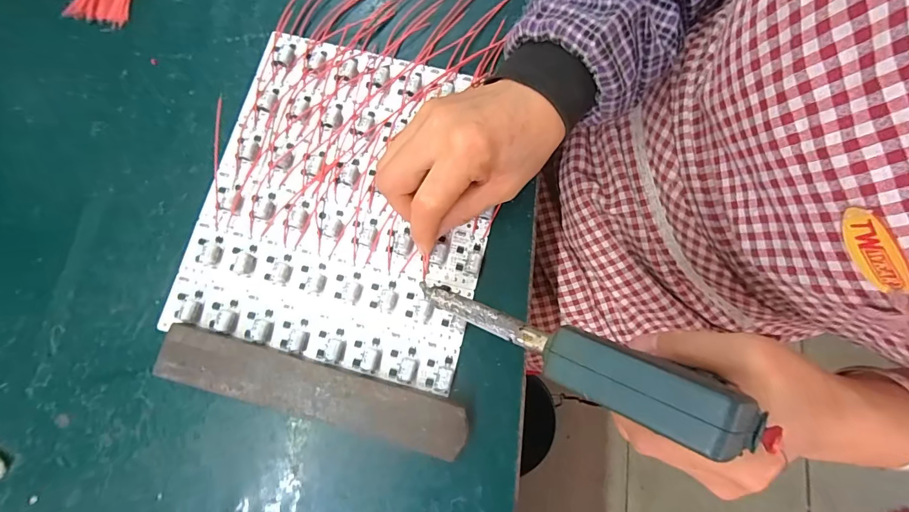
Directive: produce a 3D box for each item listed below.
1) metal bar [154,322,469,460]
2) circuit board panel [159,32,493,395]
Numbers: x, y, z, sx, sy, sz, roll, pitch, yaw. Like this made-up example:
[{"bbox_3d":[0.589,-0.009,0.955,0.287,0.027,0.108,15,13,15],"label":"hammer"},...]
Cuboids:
[{"bbox_3d":[-0.090,0.086,0.272,0.198,0.017,0.035,15,79,3],"label":"metal bar"},{"bbox_3d":[-0.076,-0.042,0.302,0.199,0.012,0.230,12,79,3],"label":"circuit board panel"}]

